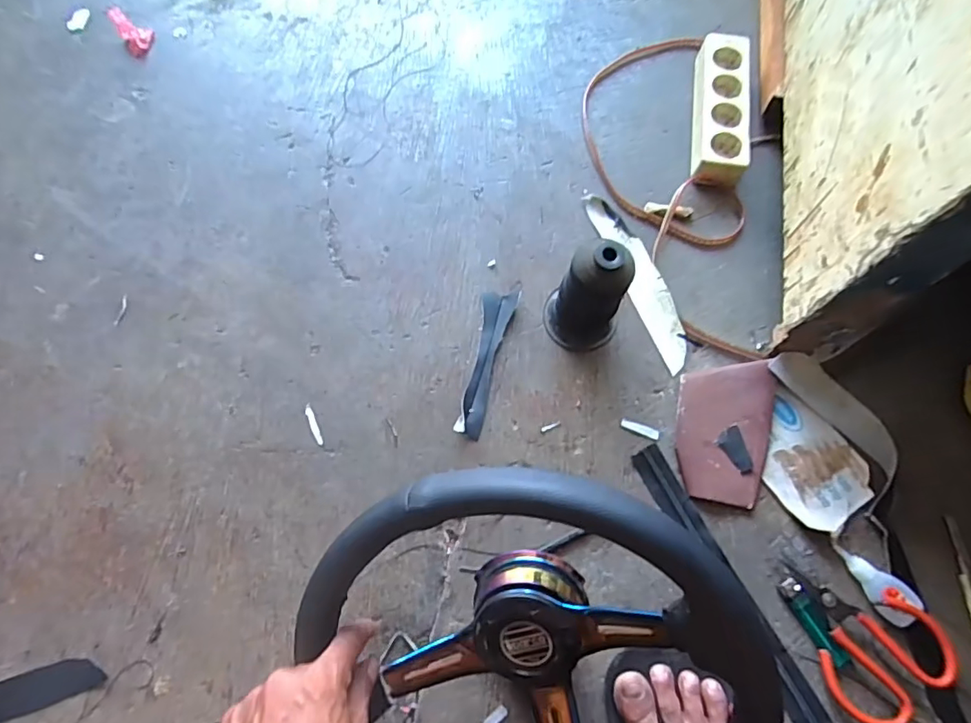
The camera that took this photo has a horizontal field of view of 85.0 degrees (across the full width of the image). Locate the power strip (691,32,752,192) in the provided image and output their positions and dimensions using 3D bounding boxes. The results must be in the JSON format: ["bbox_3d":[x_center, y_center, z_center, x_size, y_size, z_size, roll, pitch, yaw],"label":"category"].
[{"bbox_3d":[0.290,-0.311,0.646,0.058,0.040,0.204,9,73,2],"label":"power strip"}]

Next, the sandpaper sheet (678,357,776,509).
[{"bbox_3d":[0.245,0.070,0.541,0.095,0.025,0.145,9,73,2],"label":"sandpaper sheet"}]

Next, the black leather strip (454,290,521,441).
[{"bbox_3d":[-0.001,-0.001,0.566,0.036,0.015,0.163,14,73,3],"label":"black leather strip"}]

